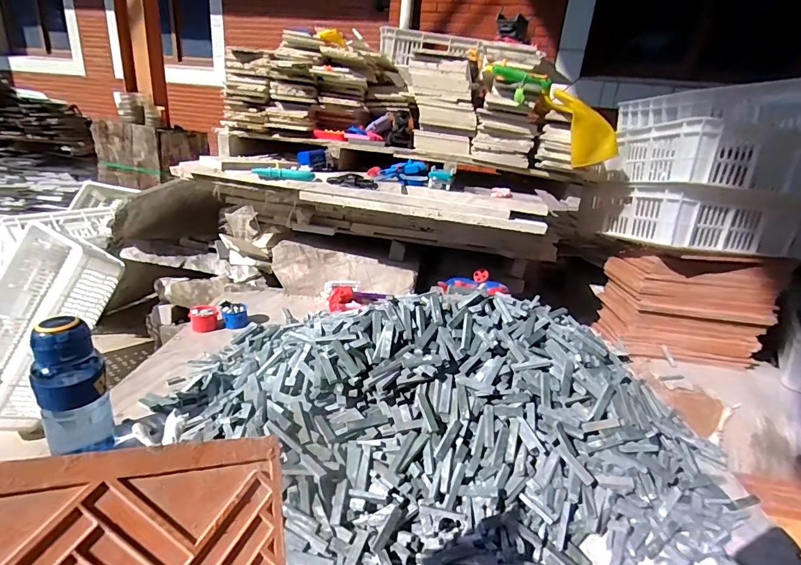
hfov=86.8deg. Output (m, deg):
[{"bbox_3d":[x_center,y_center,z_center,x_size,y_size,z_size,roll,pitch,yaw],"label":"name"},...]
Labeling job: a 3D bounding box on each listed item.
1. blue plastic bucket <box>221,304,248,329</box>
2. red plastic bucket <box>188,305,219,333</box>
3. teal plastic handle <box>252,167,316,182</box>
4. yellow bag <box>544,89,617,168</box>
[{"bbox_3d":[-0.437,0.087,1.118,0.066,0.052,0.051,-3,24,-17],"label":"blue plastic bucket"},{"bbox_3d":[-0.501,0.092,1.082,0.067,0.048,0.060,-8,26,-28],"label":"red plastic bucket"},{"bbox_3d":[-0.294,-0.274,1.069,0.150,0.026,0.021,3,23,-5],"label":"teal plastic handle"},{"bbox_3d":[0.427,-0.375,1.012,0.102,0.211,0.078,-33,-2,36],"label":"yellow bag"}]

